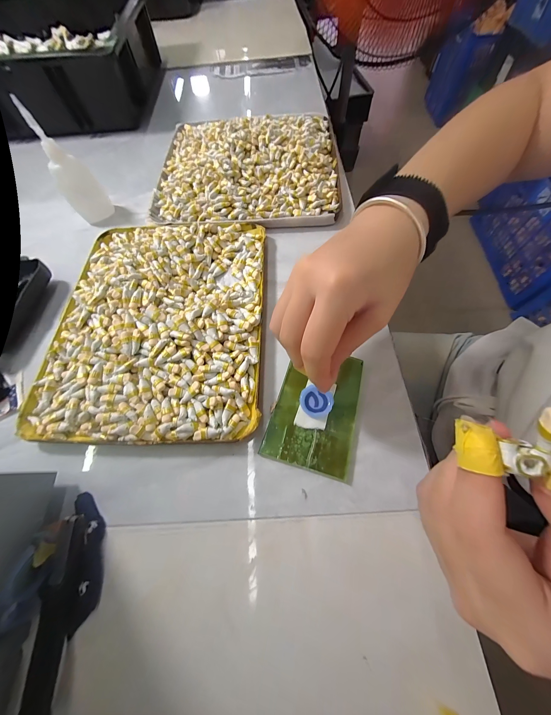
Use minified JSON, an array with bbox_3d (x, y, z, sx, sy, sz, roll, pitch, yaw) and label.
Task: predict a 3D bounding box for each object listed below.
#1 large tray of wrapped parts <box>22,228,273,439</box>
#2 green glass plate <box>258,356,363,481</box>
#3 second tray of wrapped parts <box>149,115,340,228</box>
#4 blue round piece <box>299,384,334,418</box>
[{"bbox_3d":[-0.113,-0.045,0.237,0.197,0.024,0.238,-1,67,2],"label":"large tray of wrapped parts"},{"bbox_3d":[0.034,0.041,0.207,0.067,0.005,0.099,15,68,9],"label":"green glass plate"},{"bbox_3d":[-0.039,-0.263,0.326,0.235,0.027,0.215,0,67,3],"label":"second tray of wrapped parts"},{"bbox_3d":[0.034,0.037,0.203,0.026,0.004,0.025,-1,67,2],"label":"blue round piece"}]

